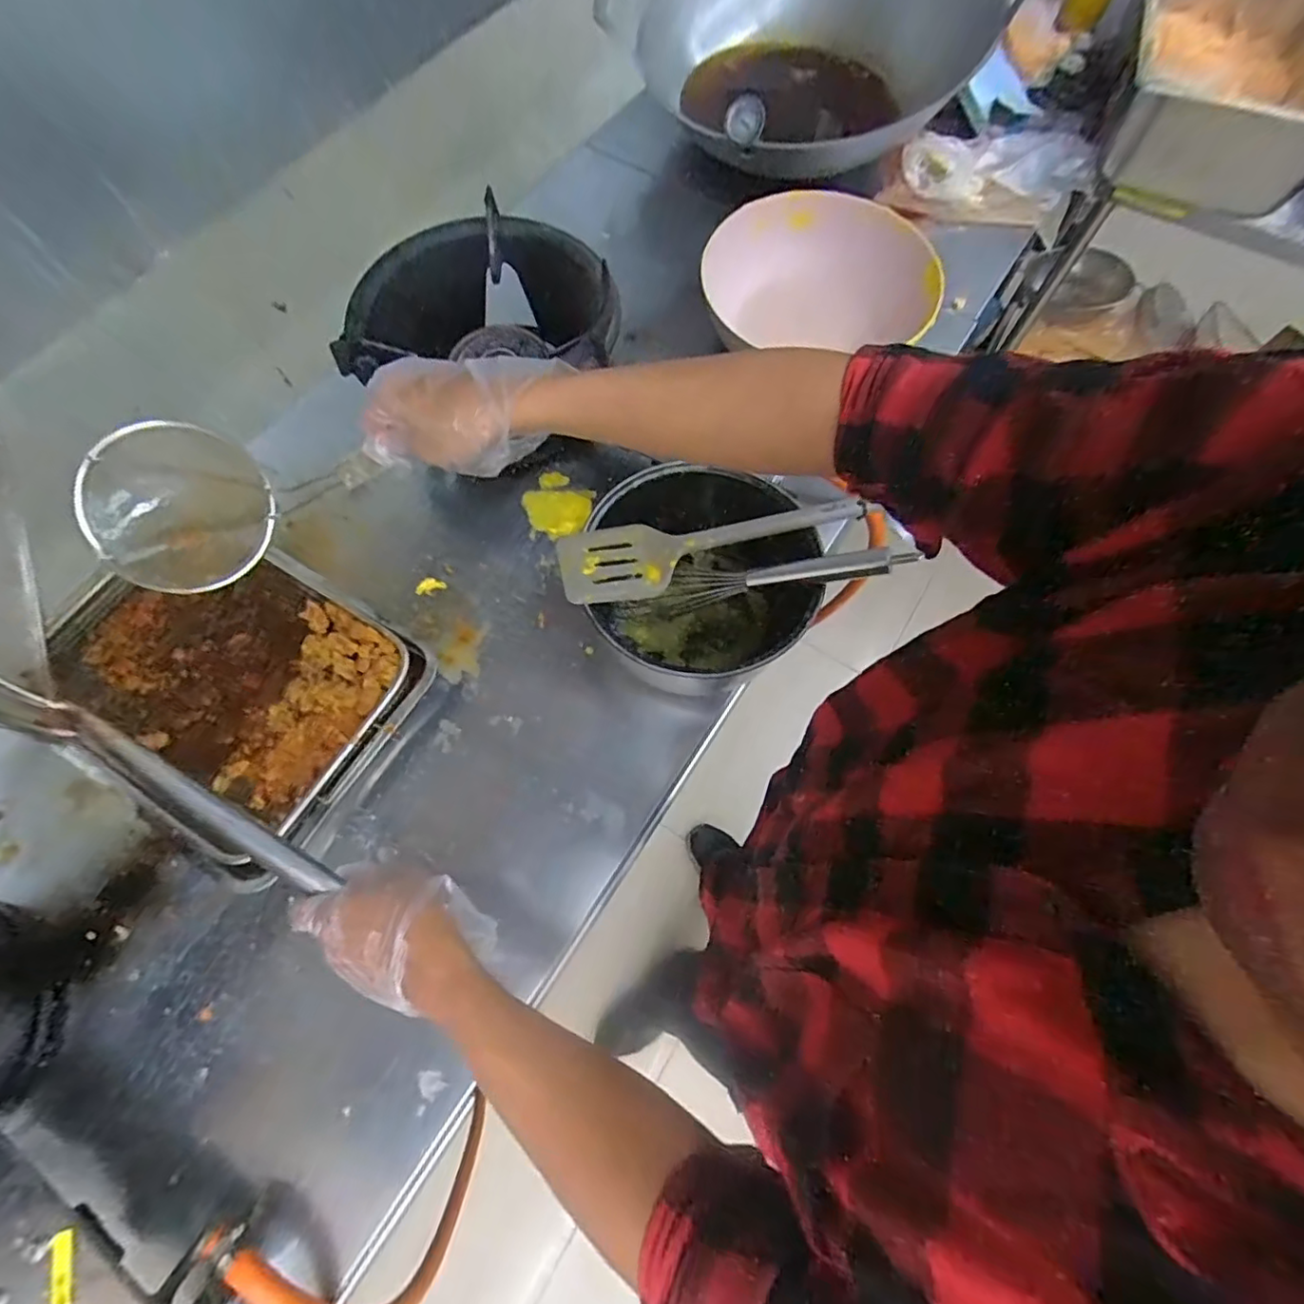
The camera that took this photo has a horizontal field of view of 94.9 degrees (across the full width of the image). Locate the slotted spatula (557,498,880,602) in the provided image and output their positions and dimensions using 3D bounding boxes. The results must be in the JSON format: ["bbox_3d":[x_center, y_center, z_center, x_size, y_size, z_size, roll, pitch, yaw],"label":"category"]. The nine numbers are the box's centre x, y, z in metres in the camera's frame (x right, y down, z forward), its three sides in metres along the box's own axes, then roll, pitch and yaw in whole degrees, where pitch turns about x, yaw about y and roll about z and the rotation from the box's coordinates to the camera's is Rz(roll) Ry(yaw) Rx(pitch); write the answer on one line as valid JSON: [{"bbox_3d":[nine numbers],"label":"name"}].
[{"bbox_3d":[0.059,-0.102,0.586,0.295,0.023,0.075,-8,70,-3],"label":"slotted spatula"}]

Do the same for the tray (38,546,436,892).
[{"bbox_3d":[-0.455,0.032,0.642,0.388,0.065,0.284,28,72,10],"label":"tray"}]

